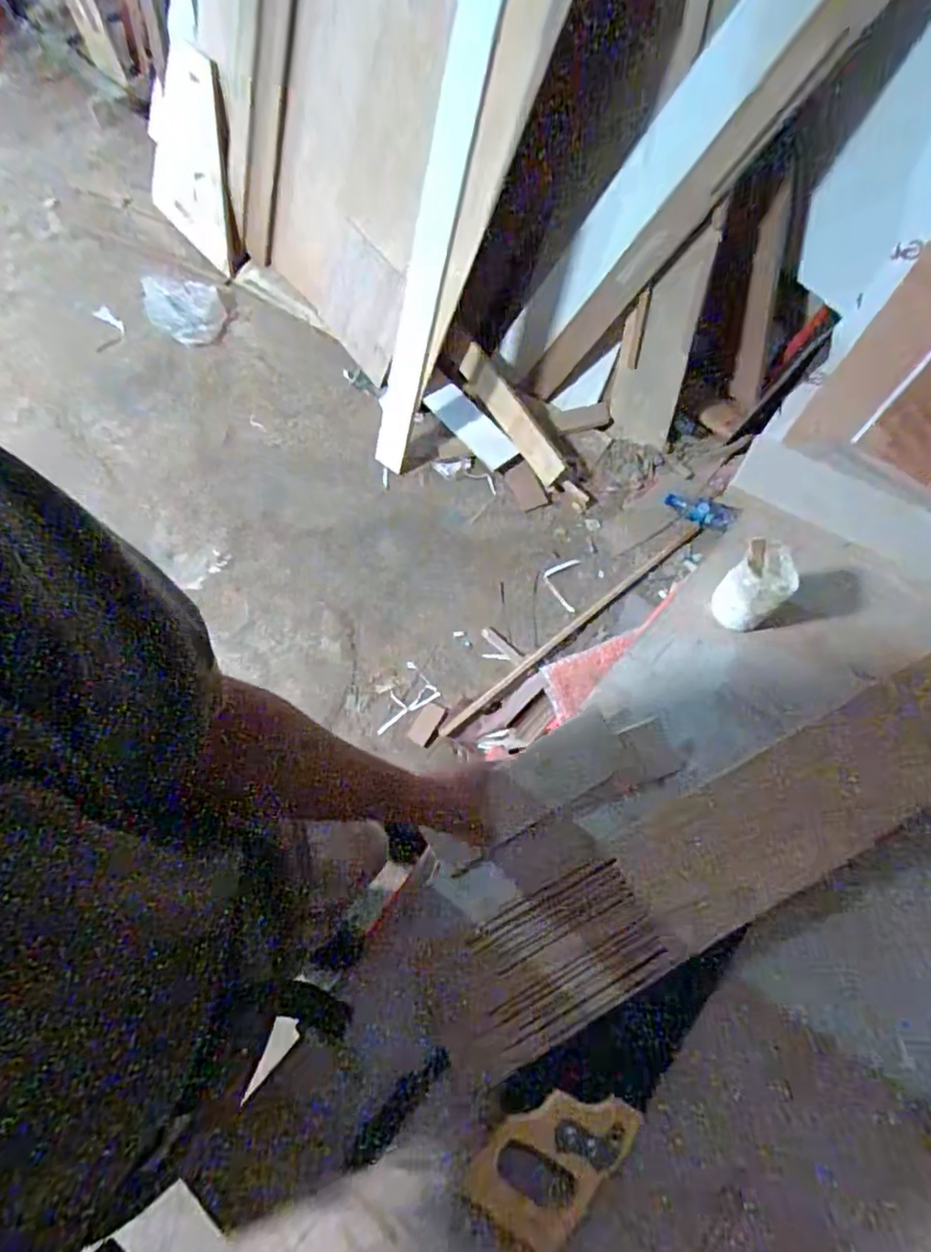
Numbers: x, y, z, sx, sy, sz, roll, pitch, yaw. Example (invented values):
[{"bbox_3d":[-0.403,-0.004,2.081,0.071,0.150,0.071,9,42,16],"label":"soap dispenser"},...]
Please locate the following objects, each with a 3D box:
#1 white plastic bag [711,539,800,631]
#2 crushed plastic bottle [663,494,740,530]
[{"bbox_3d":[0.325,-0.043,0.715,0.070,0.099,0.081,38,71,14],"label":"white plastic bag"},{"bbox_3d":[0.592,-0.299,1.601,0.165,0.038,0.051,26,70,27],"label":"crushed plastic bottle"}]

